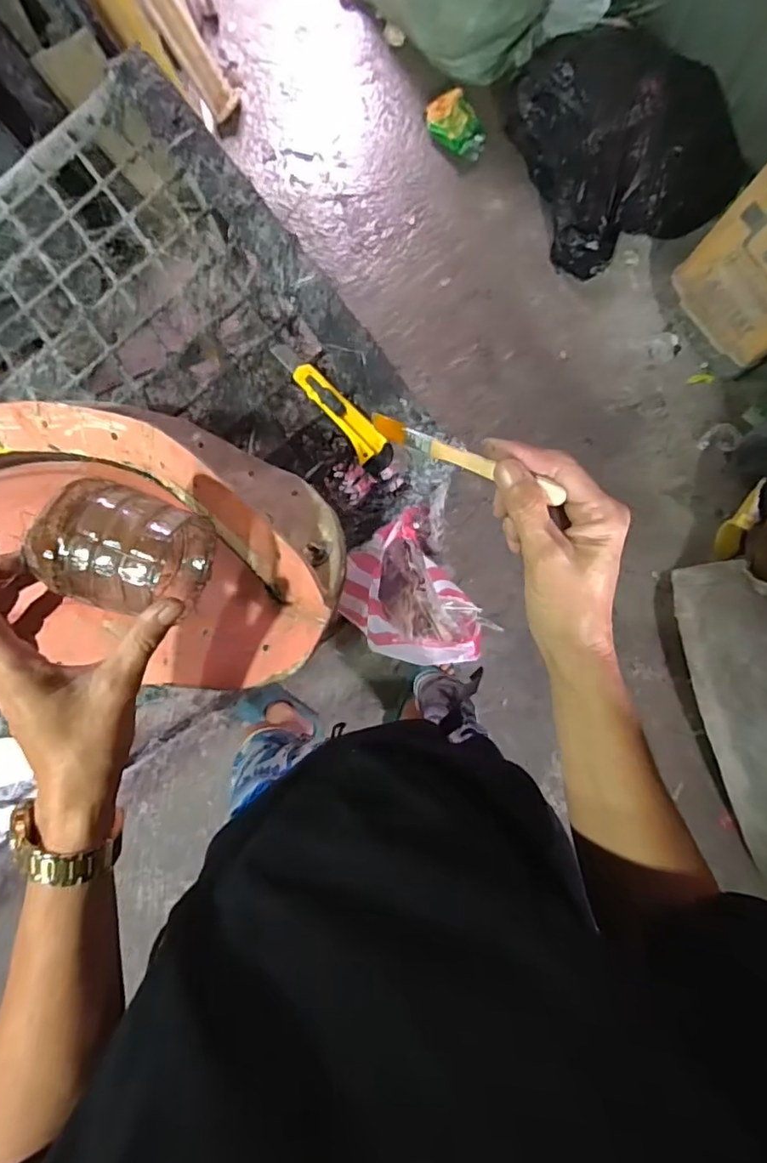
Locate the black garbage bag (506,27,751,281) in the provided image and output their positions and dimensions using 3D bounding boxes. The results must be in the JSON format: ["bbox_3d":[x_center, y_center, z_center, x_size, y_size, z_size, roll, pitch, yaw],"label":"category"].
[{"bbox_3d":[0.566,-1.092,1.358,0.401,0.229,0.518,-21,87,0],"label":"black garbage bag"}]

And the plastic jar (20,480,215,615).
[{"bbox_3d":[-0.157,-0.020,0.345,0.076,0.076,0.069,17,88,2],"label":"plastic jar"}]

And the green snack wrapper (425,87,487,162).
[{"bbox_3d":[0.192,-1.212,1.475,0.102,0.063,0.186,-36,87,0],"label":"green snack wrapper"}]

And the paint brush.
[{"bbox_3d":[0.046,-0.075,0.334,0.126,0.008,0.012,27,88,21],"label":"paint brush"}]

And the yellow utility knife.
[{"bbox_3d":[-0.056,-0.199,0.614,0.036,0.020,0.183,-38,87,-1],"label":"yellow utility knife"}]

